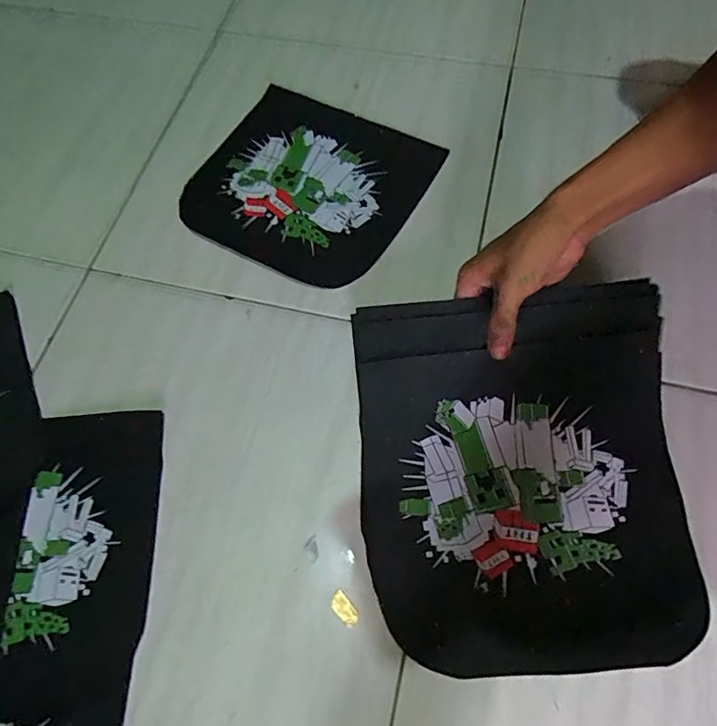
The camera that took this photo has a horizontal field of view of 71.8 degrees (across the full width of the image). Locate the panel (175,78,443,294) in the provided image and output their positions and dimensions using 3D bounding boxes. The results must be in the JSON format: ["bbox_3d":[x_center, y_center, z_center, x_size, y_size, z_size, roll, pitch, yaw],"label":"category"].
[{"bbox_3d":[-0.056,-0.202,0.557,0.236,0.010,0.224,28,73,10],"label":"panel"}]

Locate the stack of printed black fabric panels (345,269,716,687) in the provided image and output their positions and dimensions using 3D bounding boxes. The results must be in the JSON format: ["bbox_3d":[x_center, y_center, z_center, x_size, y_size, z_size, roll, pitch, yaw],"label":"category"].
[{"bbox_3d":[0.132,0.082,0.392,0.257,0.058,0.277,-4,66,1],"label":"stack of printed black fabric panels"}]

